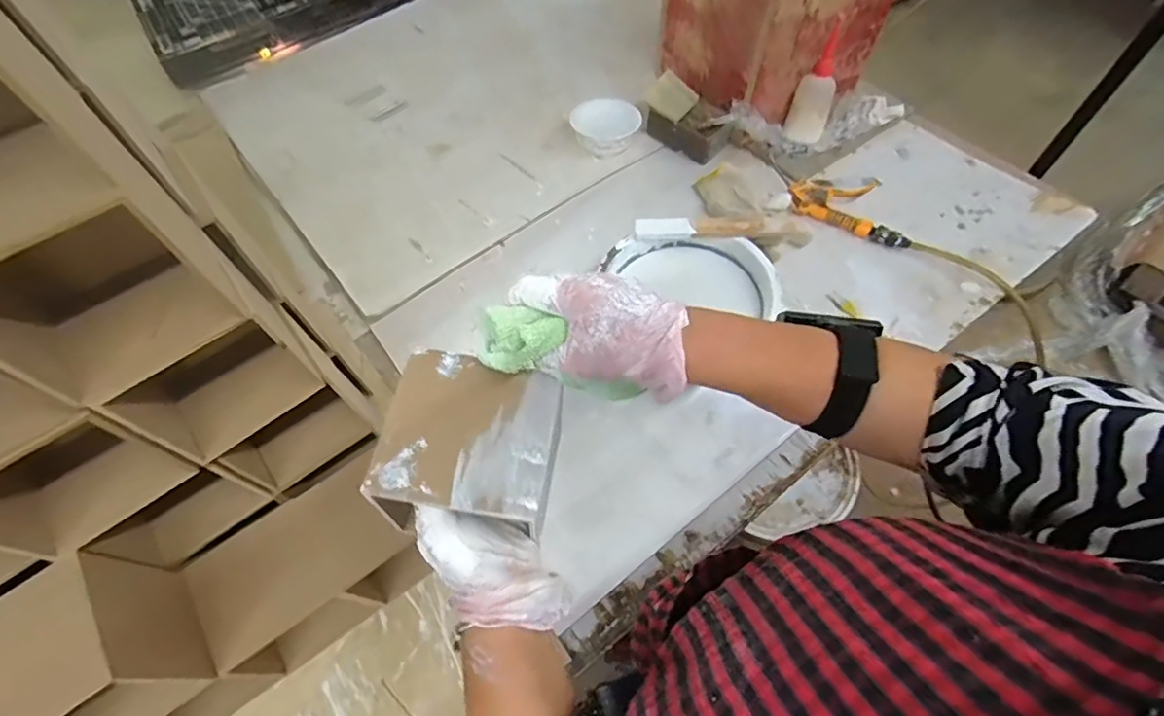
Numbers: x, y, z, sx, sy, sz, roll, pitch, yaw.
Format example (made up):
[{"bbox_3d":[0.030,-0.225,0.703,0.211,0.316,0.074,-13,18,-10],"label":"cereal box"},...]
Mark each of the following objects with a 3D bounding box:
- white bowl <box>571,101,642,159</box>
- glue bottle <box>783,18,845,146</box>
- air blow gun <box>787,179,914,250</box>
[{"bbox_3d":[0.042,-0.382,0.911,0.096,0.053,0.097,-1,59,2],"label":"white bowl"},{"bbox_3d":[0.369,-0.424,0.866,0.058,0.168,0.033,19,41,13],"label":"glue bottle"},{"bbox_3d":[0.410,-0.234,0.840,0.179,0.028,0.109,27,64,17],"label":"air blow gun"}]

